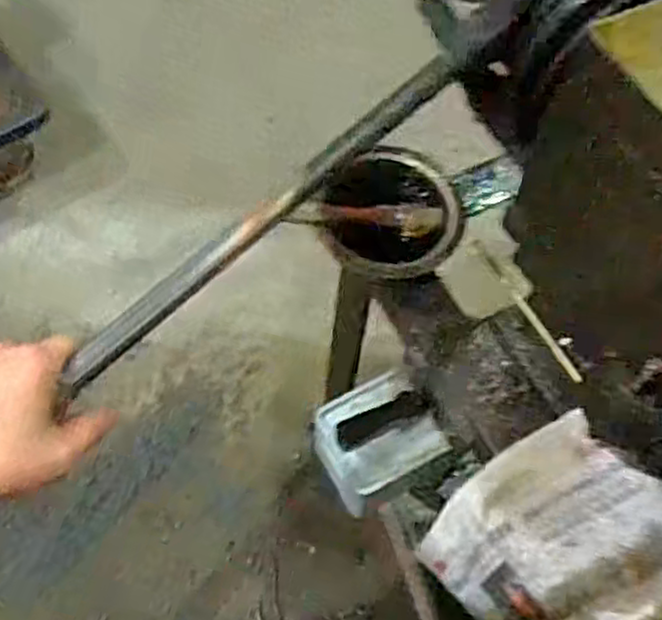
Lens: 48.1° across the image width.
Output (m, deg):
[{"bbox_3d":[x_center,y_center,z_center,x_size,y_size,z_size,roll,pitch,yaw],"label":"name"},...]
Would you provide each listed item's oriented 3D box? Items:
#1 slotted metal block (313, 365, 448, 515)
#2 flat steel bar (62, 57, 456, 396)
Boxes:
[{"bbox_3d":[0.040,0.113,0.661,0.101,0.071,0.089,-26,66,-17],"label":"slotted metal block"},{"bbox_3d":[-0.036,-0.060,0.450,0.303,0.020,0.015,-42,71,-13],"label":"flat steel bar"}]

